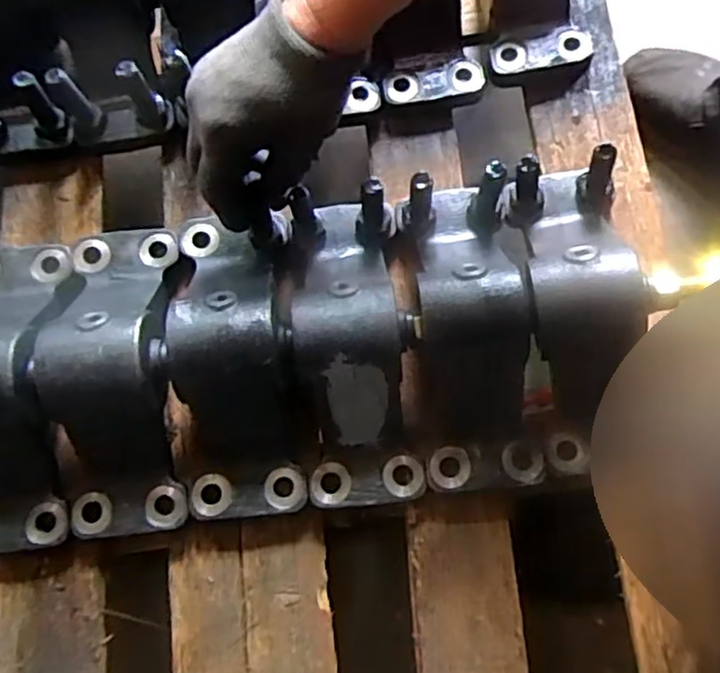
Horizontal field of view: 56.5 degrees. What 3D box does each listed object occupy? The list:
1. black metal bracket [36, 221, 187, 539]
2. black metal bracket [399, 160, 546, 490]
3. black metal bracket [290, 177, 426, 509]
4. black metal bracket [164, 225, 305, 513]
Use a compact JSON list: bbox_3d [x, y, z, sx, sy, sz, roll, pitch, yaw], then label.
[{"bbox_3d":[-0.172,0.022,0.461,0.077,0.077,0.222,-6,76,-1],"label":"black metal bracket"},{"bbox_3d":[0.077,-0.008,0.464,0.084,0.080,0.219,-5,76,-1],"label":"black metal bracket"},{"bbox_3d":[-0.004,0.005,0.467,0.075,0.086,0.220,-7,85,-1],"label":"black metal bracket"},{"bbox_3d":[-0.092,0.009,0.464,0.084,0.077,0.225,-7,76,-1],"label":"black metal bracket"}]

